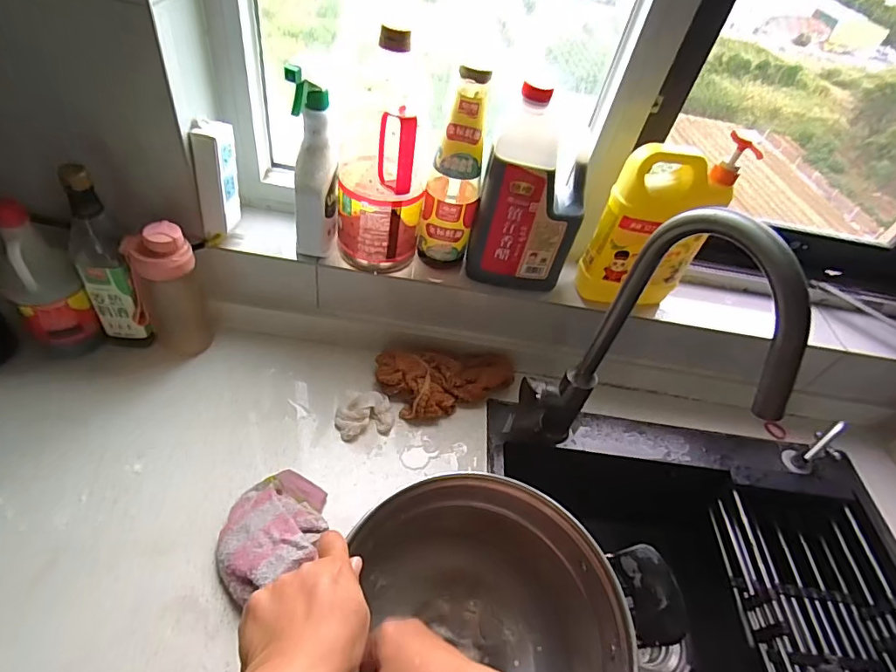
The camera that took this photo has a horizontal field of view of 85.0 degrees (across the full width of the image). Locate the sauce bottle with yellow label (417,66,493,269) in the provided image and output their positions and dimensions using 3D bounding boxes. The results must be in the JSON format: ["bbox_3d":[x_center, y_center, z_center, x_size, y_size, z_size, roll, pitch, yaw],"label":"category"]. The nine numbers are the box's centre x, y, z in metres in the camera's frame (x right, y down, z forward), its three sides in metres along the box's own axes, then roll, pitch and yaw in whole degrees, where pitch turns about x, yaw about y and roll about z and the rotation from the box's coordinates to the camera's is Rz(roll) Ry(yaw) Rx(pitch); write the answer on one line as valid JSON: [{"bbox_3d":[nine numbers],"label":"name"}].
[{"bbox_3d":[0.010,-0.203,0.638,0.071,0.261,0.060,9,47,-4],"label":"sauce bottle with yellow label"}]

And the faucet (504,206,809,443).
[{"bbox_3d":[0.209,0.055,0.544,0.063,0.428,0.220,-24,57,-30],"label":"faucet"}]

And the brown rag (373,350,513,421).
[{"bbox_3d":[0.001,0.058,0.739,0.201,0.042,0.116,-14,52,-23],"label":"brown rag"}]

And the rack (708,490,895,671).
[{"bbox_3d":[0.505,0.380,0.665,0.198,0.073,0.325,7,47,-6],"label":"rack"}]

